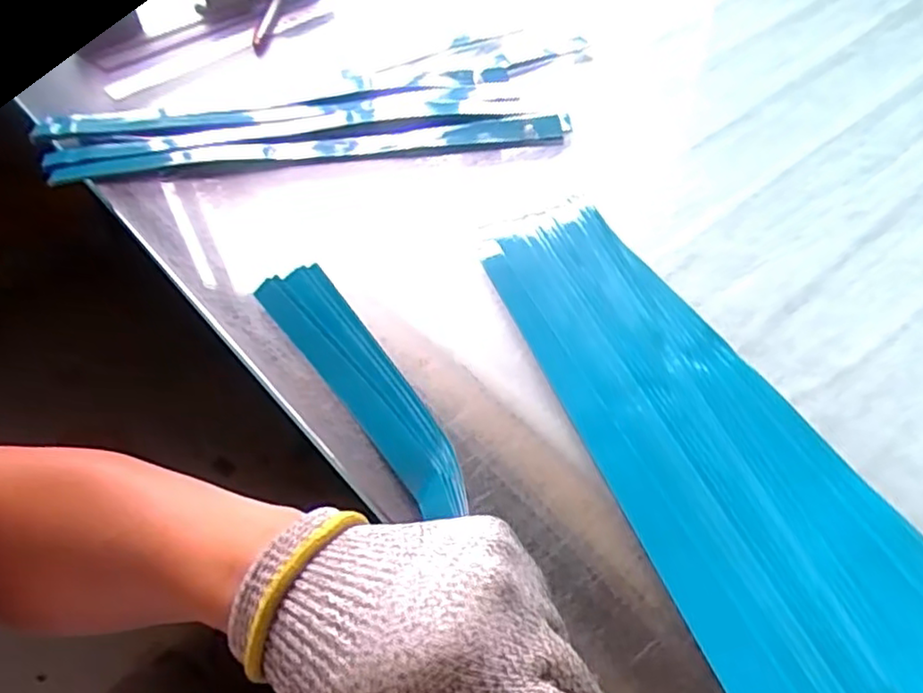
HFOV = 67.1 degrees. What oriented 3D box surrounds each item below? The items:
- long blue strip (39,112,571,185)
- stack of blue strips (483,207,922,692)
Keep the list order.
[{"bbox_3d":[-0.129,-0.165,0.575,0.428,0.024,0.062,-4,44,1],"label":"long blue strip"},{"bbox_3d":[0.131,0.052,0.350,0.120,0.014,0.379,-16,51,-12],"label":"stack of blue strips"}]

